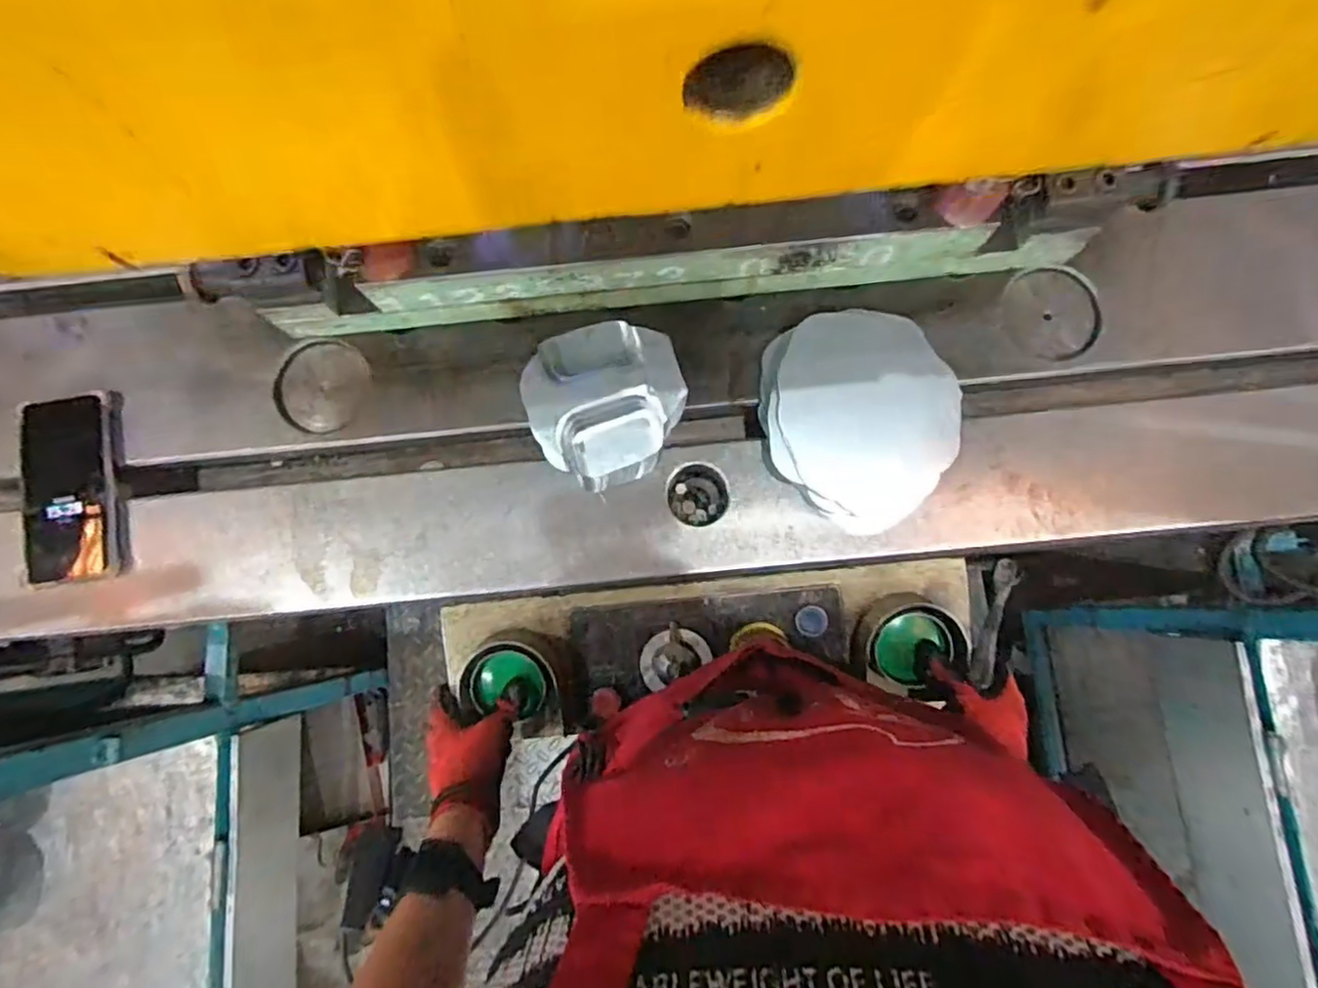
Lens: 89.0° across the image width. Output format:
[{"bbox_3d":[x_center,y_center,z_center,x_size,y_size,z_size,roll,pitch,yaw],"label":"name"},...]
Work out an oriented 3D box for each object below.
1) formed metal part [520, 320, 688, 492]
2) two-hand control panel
[{"bbox_3d":[-0.040,-0.070,0.505,0.114,0.041,0.117,-19,81,-2],"label":"formed metal part"},{"bbox_3d":[0.044,0.143,0.630,0.480,0.081,0.123,-7,81,1],"label":"two-hand control panel"}]

